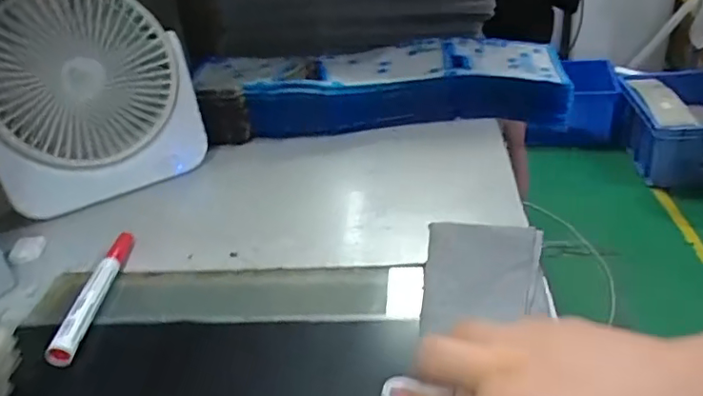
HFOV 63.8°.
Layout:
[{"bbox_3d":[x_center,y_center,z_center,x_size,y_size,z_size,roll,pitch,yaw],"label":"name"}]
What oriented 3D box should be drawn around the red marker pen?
[{"bbox_3d":[-0.191,0.069,0.424,0.017,0.017,0.135,-5,30,2],"label":"red marker pen"}]

